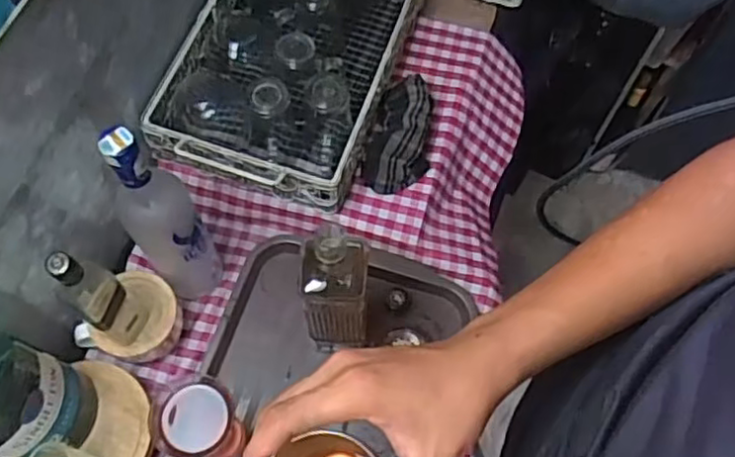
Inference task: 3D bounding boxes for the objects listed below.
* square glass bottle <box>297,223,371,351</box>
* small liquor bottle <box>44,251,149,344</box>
[{"bbox_3d":[-0.034,0.076,0.715,0.064,0.240,0.055,0,65,-1],"label":"square glass bottle"},{"bbox_3d":[-0.269,0.069,0.673,0.039,0.186,0.048,36,70,14],"label":"small liquor bottle"}]

